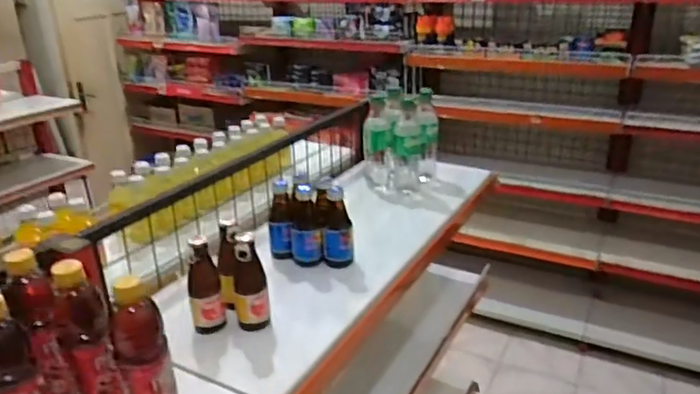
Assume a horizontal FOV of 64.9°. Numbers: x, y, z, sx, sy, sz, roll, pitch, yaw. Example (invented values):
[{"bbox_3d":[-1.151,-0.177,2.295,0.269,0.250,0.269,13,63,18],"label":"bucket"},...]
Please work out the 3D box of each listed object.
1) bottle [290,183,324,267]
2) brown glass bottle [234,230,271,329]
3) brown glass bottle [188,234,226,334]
[{"bbox_3d":[-0.075,0.049,0.927,0.063,0.124,0.063,-5,23,-9],"label":"bottle"},{"bbox_3d":[-0.139,0.118,0.760,0.042,0.129,0.050,-7,24,-14],"label":"brown glass bottle"},{"bbox_3d":[-0.199,0.126,0.759,0.044,0.140,0.046,-9,24,-17],"label":"brown glass bottle"}]

